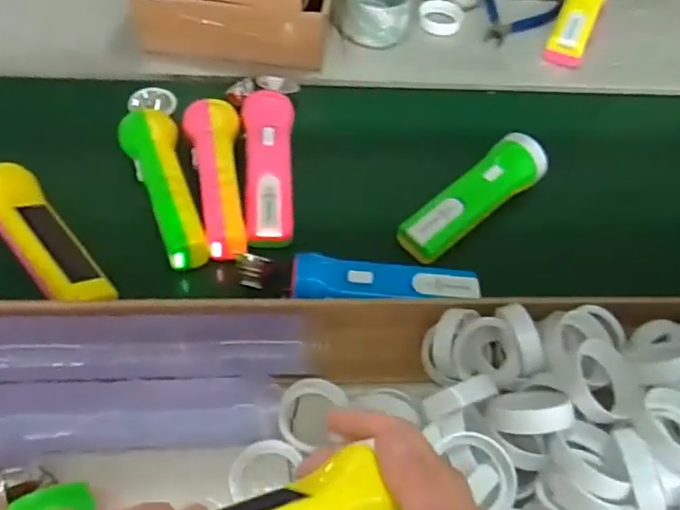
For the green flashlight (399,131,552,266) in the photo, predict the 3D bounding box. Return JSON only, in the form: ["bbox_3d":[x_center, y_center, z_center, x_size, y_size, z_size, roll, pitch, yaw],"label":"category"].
[{"bbox_3d":[0.122,-0.056,0.569,0.160,0.038,0.050,-34,65,-24],"label":"green flashlight"}]

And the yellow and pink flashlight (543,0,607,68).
[{"bbox_3d":[0.295,-0.295,0.750,0.052,0.038,0.178,22,58,10],"label":"yellow and pink flashlight"}]

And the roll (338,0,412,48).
[{"bbox_3d":[0.043,-0.293,0.721,0.080,0.040,0.092,9,56,1],"label":"roll"}]

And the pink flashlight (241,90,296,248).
[{"bbox_3d":[-0.067,-0.084,0.571,0.046,0.033,0.166,0,57,-5],"label":"pink flashlight"}]

